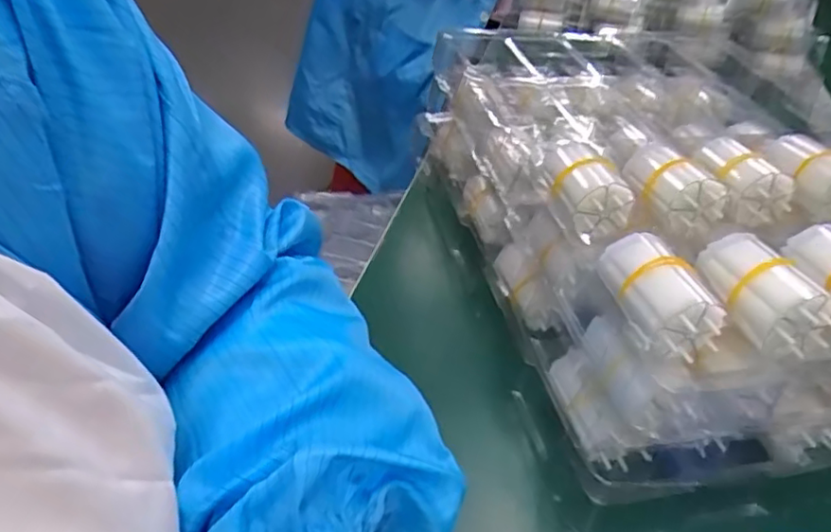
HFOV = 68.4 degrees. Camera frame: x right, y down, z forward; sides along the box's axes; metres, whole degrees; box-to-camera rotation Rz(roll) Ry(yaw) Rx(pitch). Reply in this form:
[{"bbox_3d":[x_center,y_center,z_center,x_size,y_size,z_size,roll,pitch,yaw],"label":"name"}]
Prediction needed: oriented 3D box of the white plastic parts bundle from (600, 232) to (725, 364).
[{"bbox_3d":[0.113,0.012,0.292,0.029,0.029,0.064,-16,45,-25],"label":"white plastic parts bundle"}]

